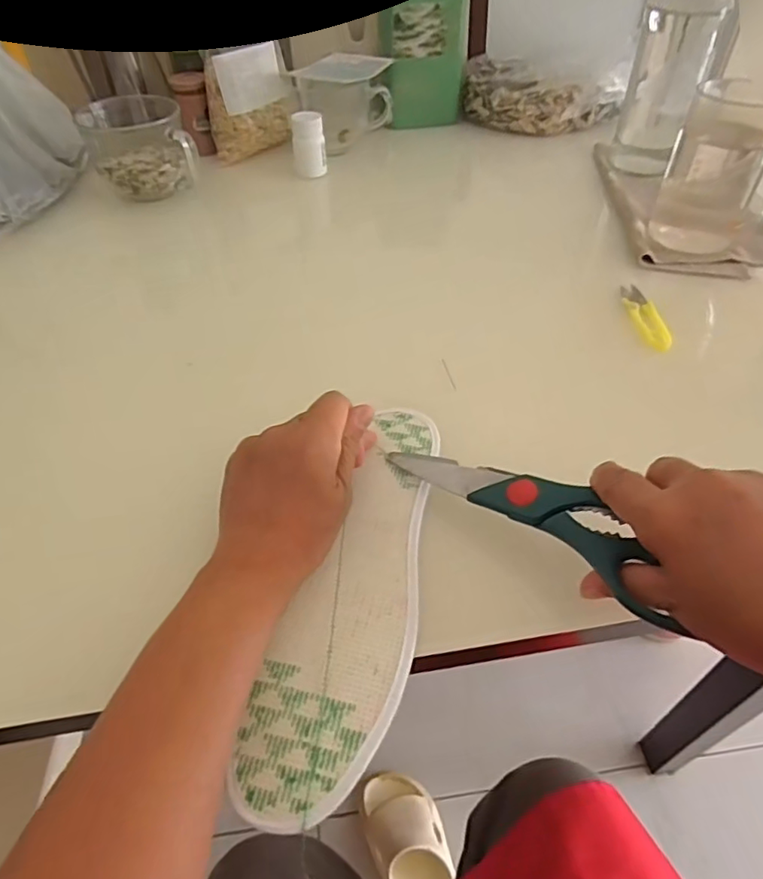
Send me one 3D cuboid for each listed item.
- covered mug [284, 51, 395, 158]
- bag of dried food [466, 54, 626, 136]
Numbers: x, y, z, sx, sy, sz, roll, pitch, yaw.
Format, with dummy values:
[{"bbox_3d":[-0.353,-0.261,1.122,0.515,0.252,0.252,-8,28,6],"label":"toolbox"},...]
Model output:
[{"bbox_3d":[-0.048,-0.418,0.692,0.115,0.084,0.086,5,47,5],"label":"covered mug"},{"bbox_3d":[0.211,-0.459,0.752,0.211,0.063,0.098,16,49,15],"label":"bag of dried food"}]

